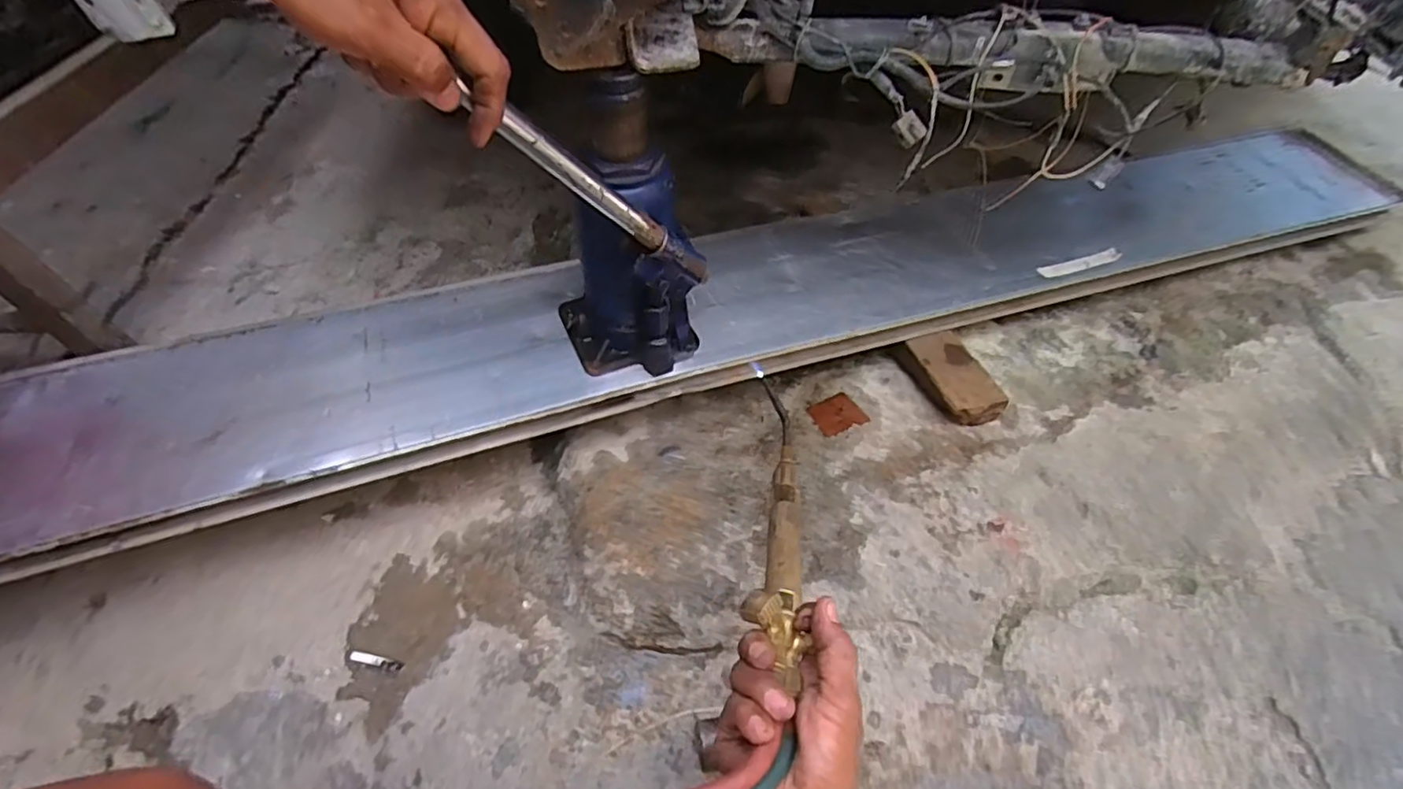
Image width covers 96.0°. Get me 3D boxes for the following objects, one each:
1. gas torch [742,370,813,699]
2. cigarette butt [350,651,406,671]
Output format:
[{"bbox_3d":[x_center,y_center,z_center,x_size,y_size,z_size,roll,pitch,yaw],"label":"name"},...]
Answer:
[{"bbox_3d":[0.066,0.084,0.549,0.043,0.044,0.357,4,29,5],"label":"gas torch"},{"bbox_3d":[-0.302,0.248,0.587,0.053,0.004,0.008,9,51,10],"label":"cigarette butt"}]

